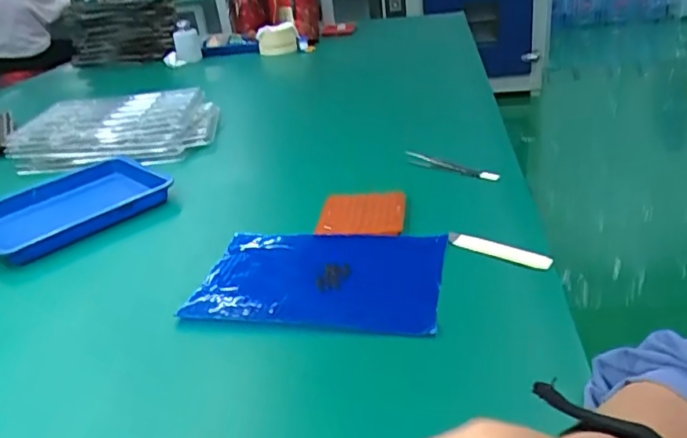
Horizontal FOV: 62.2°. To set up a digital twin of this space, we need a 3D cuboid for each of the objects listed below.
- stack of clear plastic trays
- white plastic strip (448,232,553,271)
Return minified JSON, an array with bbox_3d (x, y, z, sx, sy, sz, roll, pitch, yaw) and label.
[{"bbox_3d":[-0.367,-0.154,0.927,0.306,0.061,0.218,-7,28,-1],"label":"stack of clear plastic trays"},{"bbox_3d":[0.142,0.028,0.525,0.097,0.009,0.014,16,35,36],"label":"white plastic strip"}]

